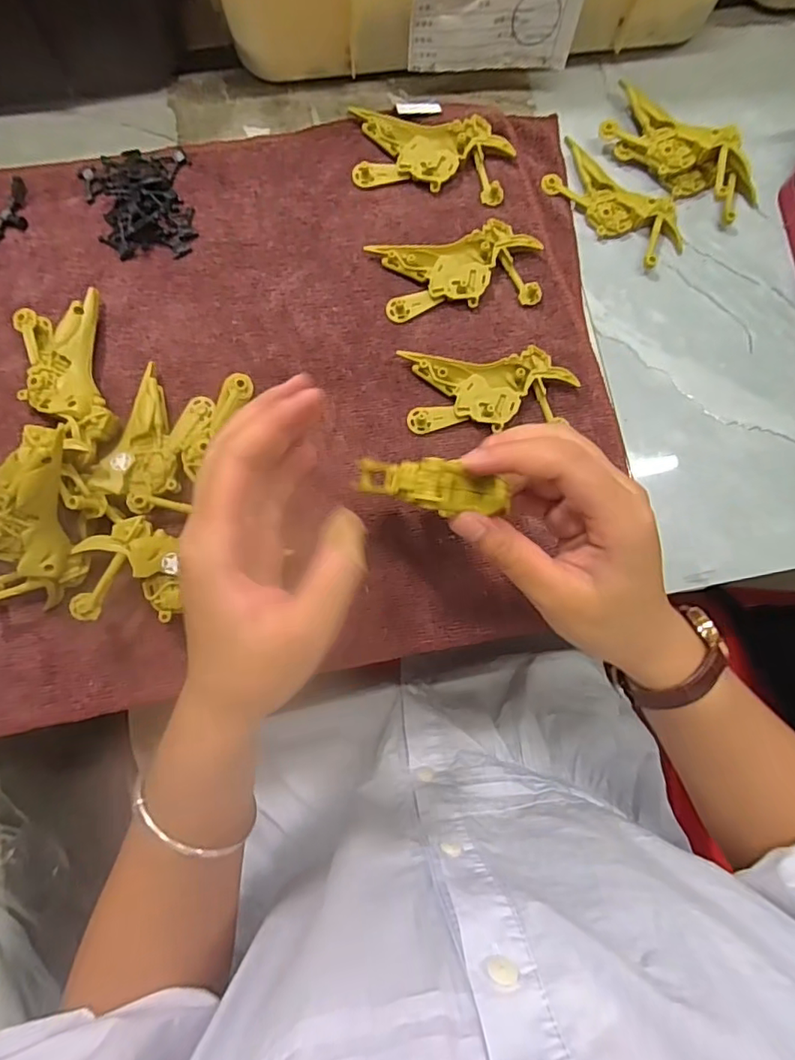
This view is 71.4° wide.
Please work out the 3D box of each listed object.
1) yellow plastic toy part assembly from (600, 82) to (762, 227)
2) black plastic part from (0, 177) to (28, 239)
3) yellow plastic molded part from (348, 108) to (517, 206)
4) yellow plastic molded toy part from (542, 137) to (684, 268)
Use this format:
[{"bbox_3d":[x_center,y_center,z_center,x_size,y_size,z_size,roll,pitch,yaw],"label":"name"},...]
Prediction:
[{"bbox_3d":[0.190,-0.250,0.364,0.108,0.021,0.041,33,83,-1],"label":"yellow plastic toy part assembly"},{"bbox_3d":[-0.237,-0.191,0.339,0.017,0.006,0.051,23,81,1],"label":"black plastic part"},{"bbox_3d":[0.022,-0.242,0.358,0.098,0.010,0.050,3,81,-2],"label":"yellow plastic molded part"},{"bbox_3d":[0.145,-0.215,0.364,0.100,0.010,0.044,39,82,4],"label":"yellow plastic molded toy part"}]

